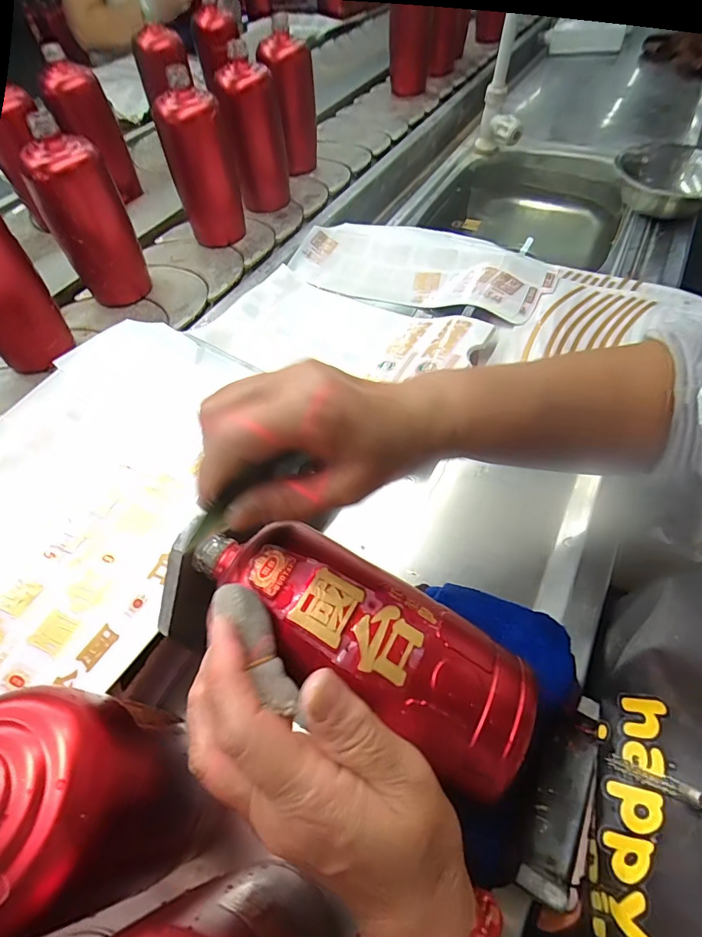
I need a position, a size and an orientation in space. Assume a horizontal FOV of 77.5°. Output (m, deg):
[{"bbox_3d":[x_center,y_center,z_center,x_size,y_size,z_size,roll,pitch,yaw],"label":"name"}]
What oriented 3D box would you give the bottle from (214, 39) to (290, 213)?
[{"bbox_3d":[-0.142,-0.486,0.646,0.083,0.167,0.060,3,56,3],"label":"bottle"}]

